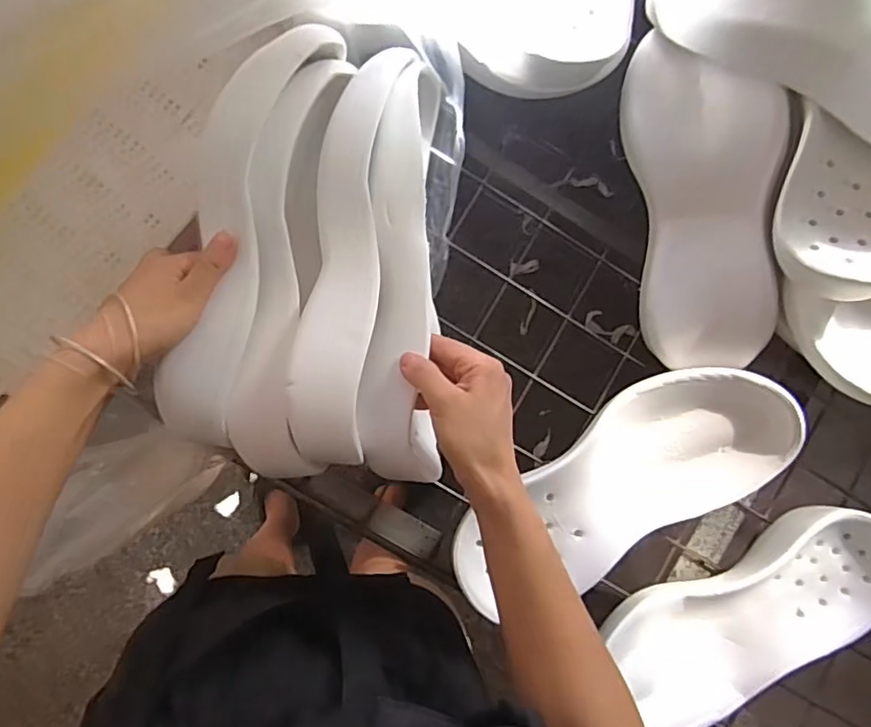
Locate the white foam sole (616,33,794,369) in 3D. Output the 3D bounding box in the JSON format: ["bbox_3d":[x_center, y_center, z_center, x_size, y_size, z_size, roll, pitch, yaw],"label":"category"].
[{"bbox_3d":[0.229,-0.135,0.492,0.116,0.038,0.273,-4,95,23],"label":"white foam sole"}]

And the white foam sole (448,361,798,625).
[{"bbox_3d":[0.154,0.104,0.481,0.296,0.047,0.124,-28,93,-5],"label":"white foam sole"}]

